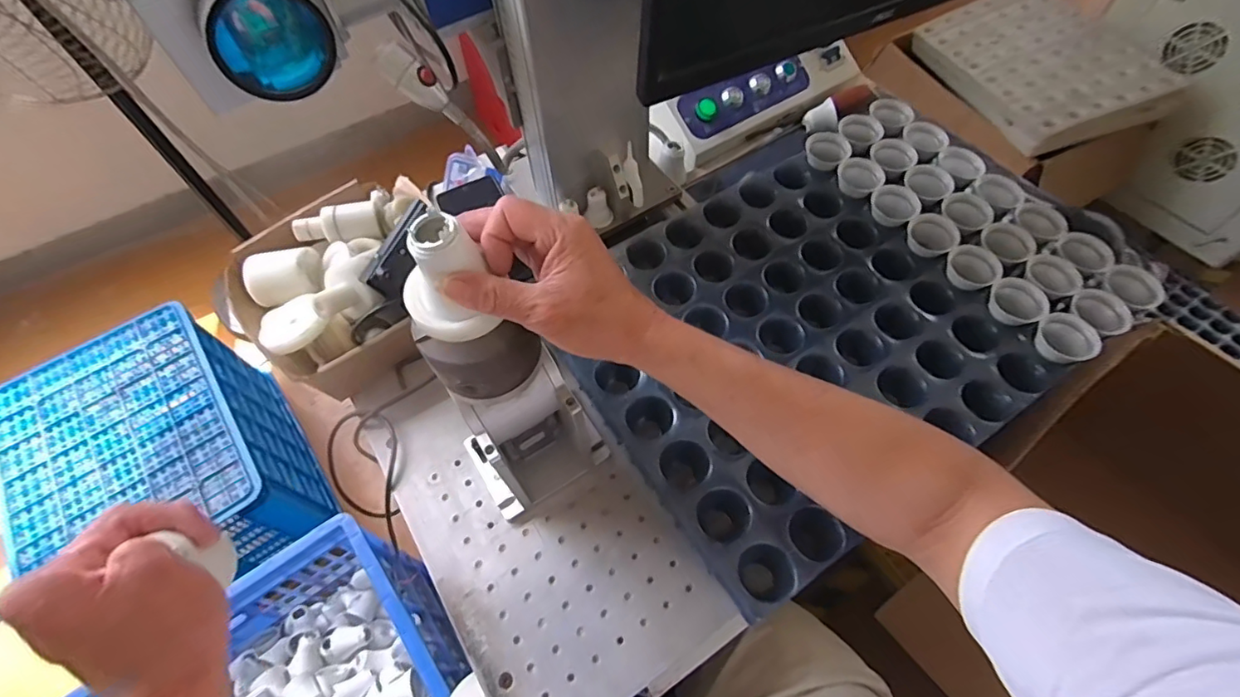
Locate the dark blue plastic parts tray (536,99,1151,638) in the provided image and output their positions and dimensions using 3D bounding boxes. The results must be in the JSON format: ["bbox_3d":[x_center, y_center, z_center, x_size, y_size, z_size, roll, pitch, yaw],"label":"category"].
[{"bbox_3d":[0.228,-0.052,0.572,0.547,0.046,0.367,-30,63,-16],"label":"dark blue plastic parts tray"}]

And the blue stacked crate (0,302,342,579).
[{"bbox_3d":[-0.989,0.257,1.205,0.408,0.297,0.614,-36,65,-19],"label":"blue stacked crate"}]

